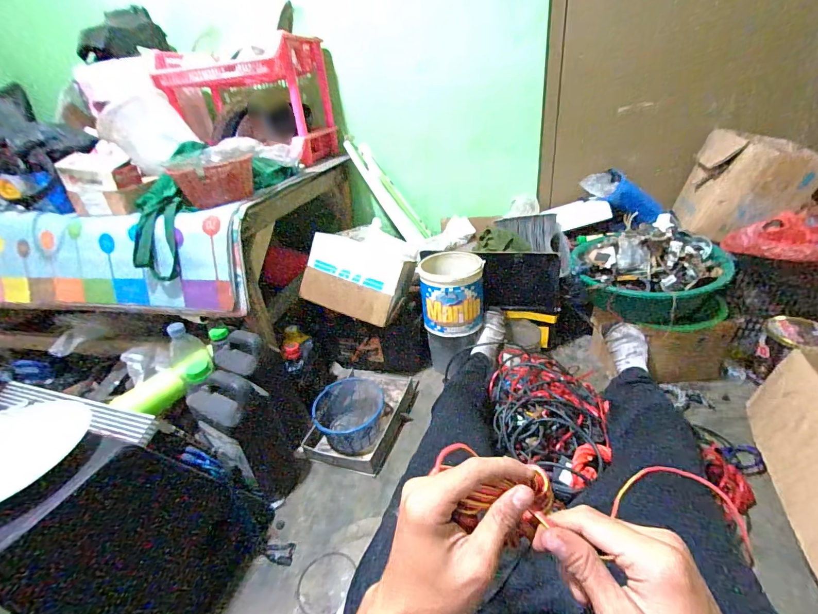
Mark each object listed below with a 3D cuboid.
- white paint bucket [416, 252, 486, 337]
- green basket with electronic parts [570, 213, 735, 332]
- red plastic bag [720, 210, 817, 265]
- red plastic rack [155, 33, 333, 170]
[{"bbox_3d":[0.127,-0.043,1.120,0.181,0.180,0.190,1,30,13],"label":"white paint bucket"},{"bbox_3d":[0.630,-0.090,1.019,0.356,0.232,0.323,17,37,35],"label":"green basket with electronic parts"},{"bbox_3d":[0.916,-0.166,0.920,0.167,0.084,0.237,-28,36,-33],"label":"red plastic bag"},{"bbox_3d":[-0.509,-0.655,1.254,0.454,0.326,0.340,-1,30,9],"label":"red plastic rack"}]

